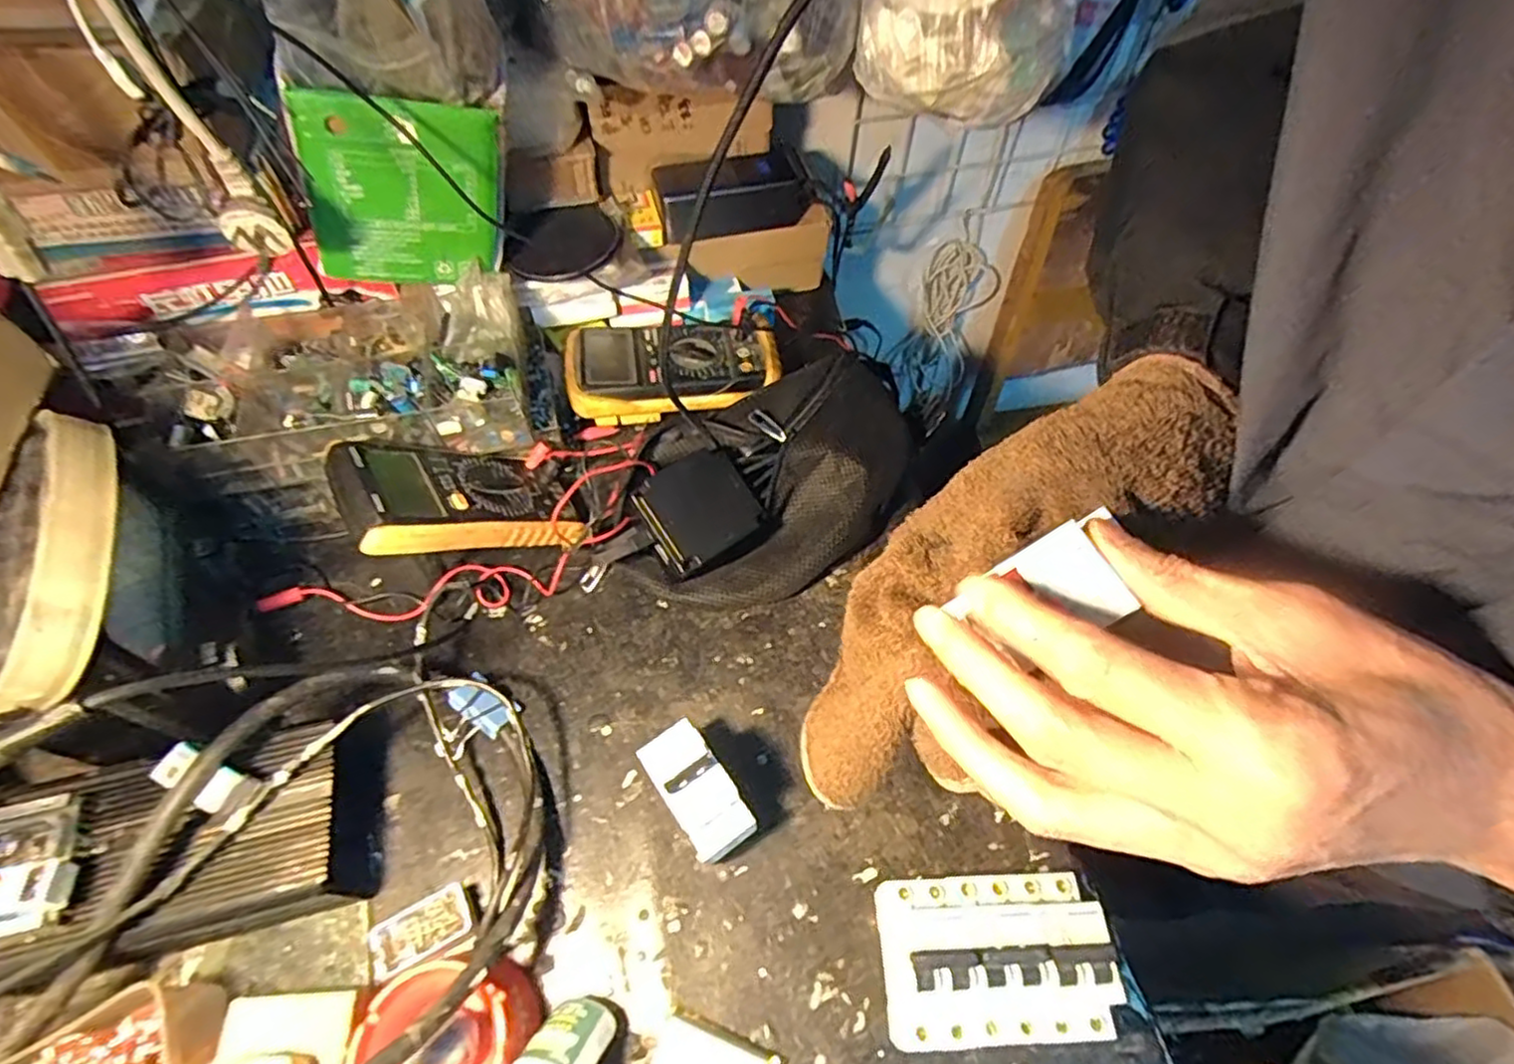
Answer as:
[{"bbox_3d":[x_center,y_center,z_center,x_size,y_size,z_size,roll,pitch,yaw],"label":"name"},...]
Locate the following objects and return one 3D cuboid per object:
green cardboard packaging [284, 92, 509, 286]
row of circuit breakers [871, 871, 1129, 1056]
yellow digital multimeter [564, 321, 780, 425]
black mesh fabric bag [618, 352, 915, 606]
[{"bbox_3d":[-0.242,-0.229,0.474,0.118,0.134,0.014,-8,61,-25],"label":"green cardboard packaging"},{"bbox_3d":[0.122,0.229,0.370,0.107,0.071,0.075,-2,57,-3],"label":"row of circuit breakers"},{"bbox_3d":[-0.075,-0.148,0.612,0.183,0.038,0.092,-5,58,-5],"label":"yellow digital multimeter"},{"bbox_3d":[0.019,-0.036,0.540,0.257,0.071,0.147,-31,63,-19],"label":"black mesh fabric bag"}]

